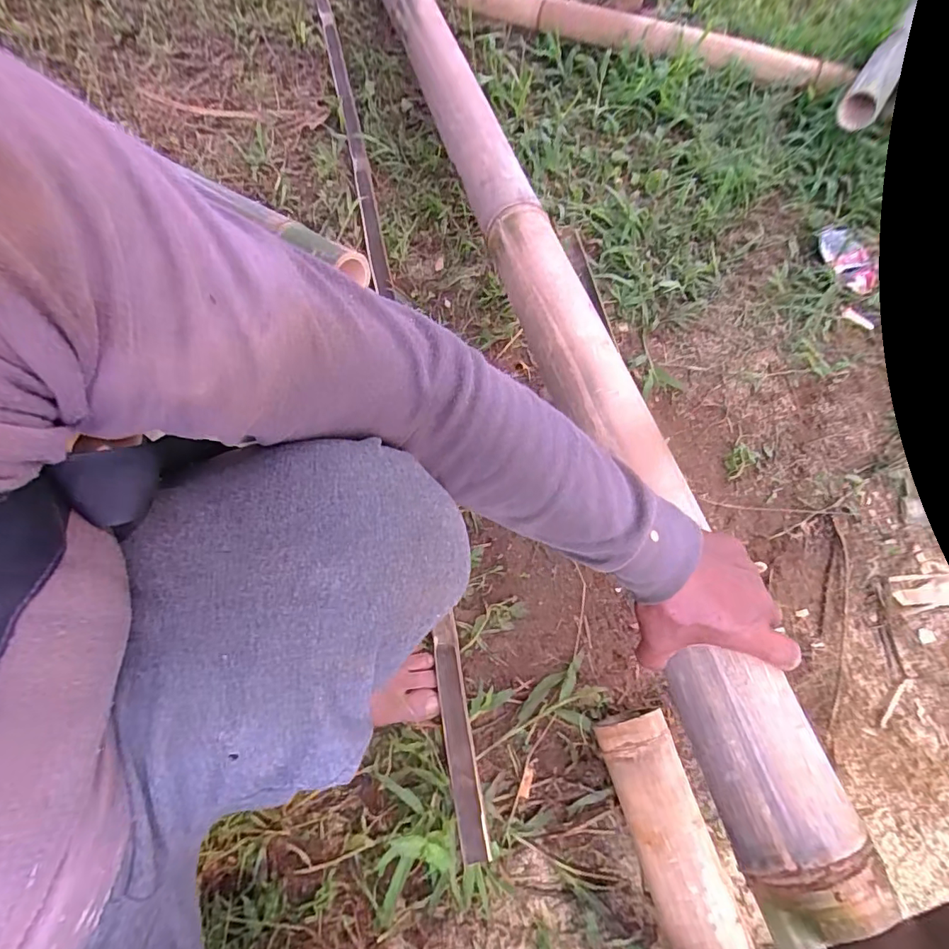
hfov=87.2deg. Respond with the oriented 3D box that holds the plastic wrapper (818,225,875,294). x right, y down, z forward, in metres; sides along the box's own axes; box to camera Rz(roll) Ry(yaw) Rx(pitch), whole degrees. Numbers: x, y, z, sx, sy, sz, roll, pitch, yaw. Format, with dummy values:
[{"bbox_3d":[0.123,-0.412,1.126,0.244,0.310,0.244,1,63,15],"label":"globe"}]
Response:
[{"bbox_3d":[0.607,-0.353,0.812,0.071,0.014,0.140,-3,66,-2],"label":"plastic wrapper"}]

